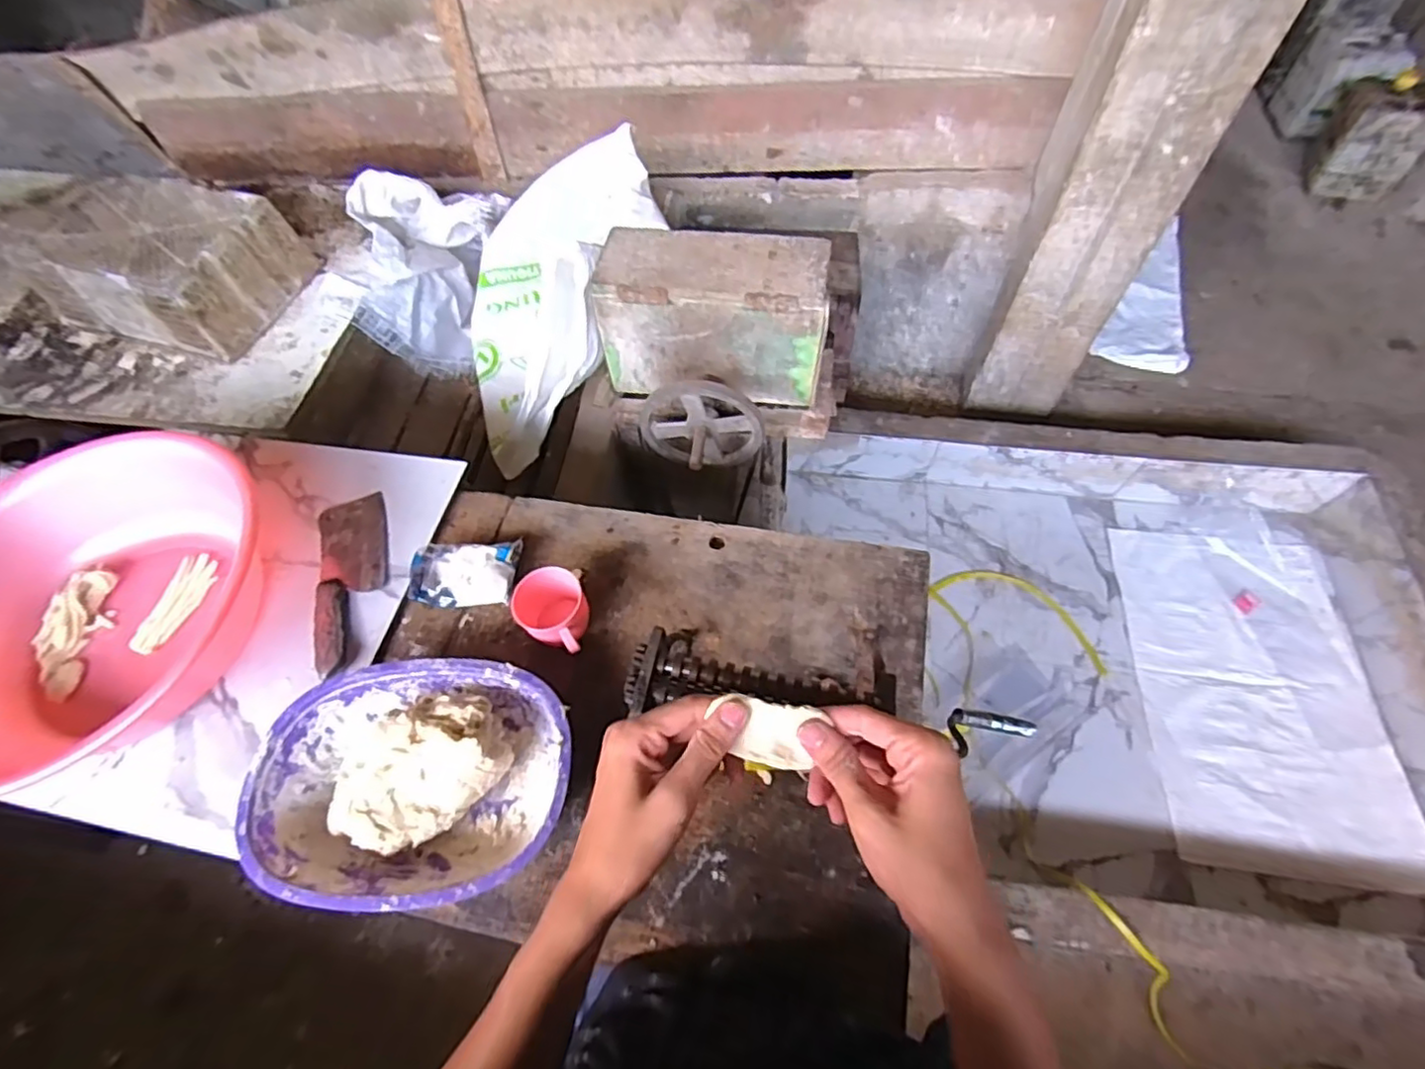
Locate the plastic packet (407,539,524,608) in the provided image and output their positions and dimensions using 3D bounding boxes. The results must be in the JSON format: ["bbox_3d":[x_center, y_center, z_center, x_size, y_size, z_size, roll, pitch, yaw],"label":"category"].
[{"bbox_3d":[-0.296,0.044,0.762,0.125,0.041,0.082,0,59,2],"label":"plastic packet"}]

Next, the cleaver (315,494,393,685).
[{"bbox_3d":[-0.434,0.052,0.771,0.082,0.026,0.237,-17,60,-8],"label":"cleaver"}]

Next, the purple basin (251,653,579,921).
[{"bbox_3d":[-0.292,0.238,0.625,0.278,0.090,0.222,6,60,6],"label":"purple basin"}]

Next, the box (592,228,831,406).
[{"bbox_3d":[0.003,-0.350,1.044,0.344,0.218,0.128,6,60,5],"label":"box"}]

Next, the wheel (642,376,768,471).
[{"bbox_3d":[-0.019,-0.150,1.034,0.198,0.175,0.094,4,59,4],"label":"wheel"}]

